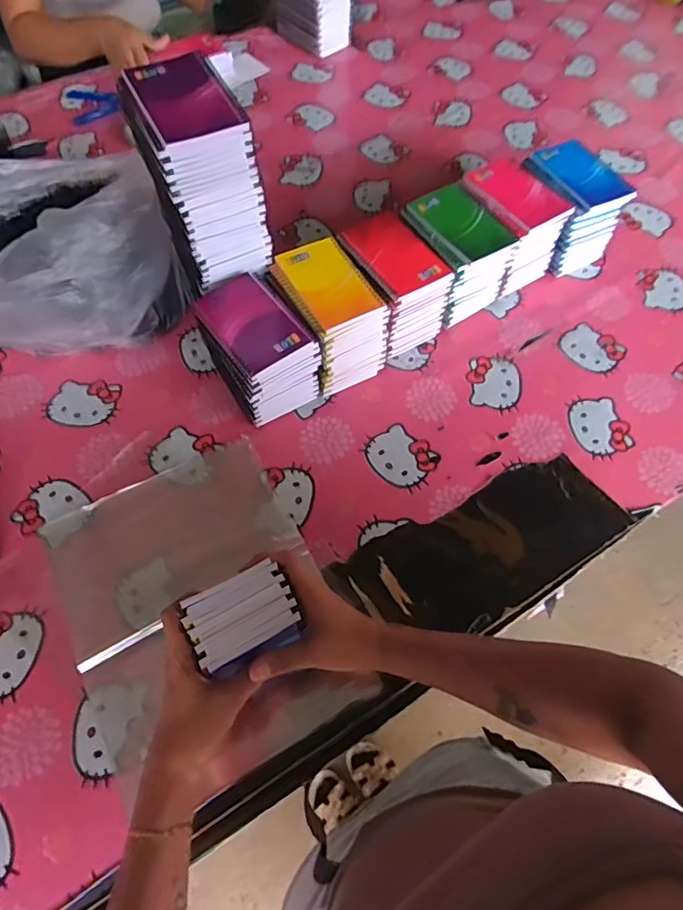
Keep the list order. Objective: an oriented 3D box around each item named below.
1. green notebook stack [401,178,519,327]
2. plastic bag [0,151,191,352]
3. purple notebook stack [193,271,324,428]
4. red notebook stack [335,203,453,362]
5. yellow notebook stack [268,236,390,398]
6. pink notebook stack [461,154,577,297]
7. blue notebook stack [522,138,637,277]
[{"bbox_3d":[0.149,-0.267,0.725,0.102,0.118,0.128,-28,65,-16],"label":"green notebook stack"},{"bbox_3d":[-0.396,-0.273,0.686,0.314,0.176,0.333,-40,70,-19],"label":"plastic bag"},{"bbox_3d":[-0.099,-0.127,0.644,0.097,0.117,0.139,-31,66,-17],"label":"purple notebook stack"},{"bbox_3d":[0.065,-0.219,0.697,0.095,0.117,0.138,-26,65,-15],"label":"red notebook stack"},{"bbox_3d":[-0.014,-0.171,0.669,0.095,0.118,0.135,-27,65,-15],"label":"yellow notebook stack"},{"bbox_3d":[0.228,-0.314,0.750,0.103,0.123,0.135,-24,64,-14],"label":"pink notebook stack"},{"bbox_3d":[0.321,-0.351,0.775,0.103,0.127,0.130,-19,63,-12],"label":"blue notebook stack"}]

